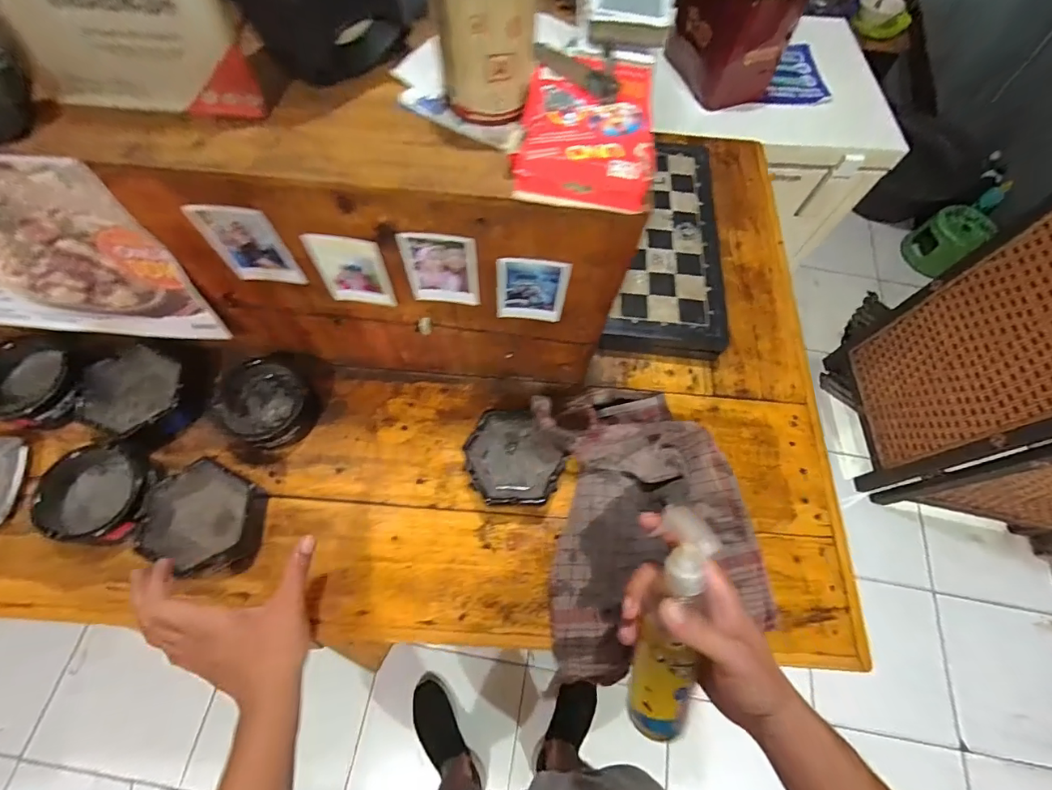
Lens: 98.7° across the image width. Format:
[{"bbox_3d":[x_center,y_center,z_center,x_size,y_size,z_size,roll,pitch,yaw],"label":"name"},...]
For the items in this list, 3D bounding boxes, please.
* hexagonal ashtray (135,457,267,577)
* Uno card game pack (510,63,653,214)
[{"bbox_3d":[-0.352,0.135,0.498,0.116,0.039,0.110,18,67,4],"label":"hexagonal ashtray"},{"bbox_3d":[0.048,-0.199,0.339,0.095,0.023,0.129,11,66,2],"label":"Uno card game pack"}]

